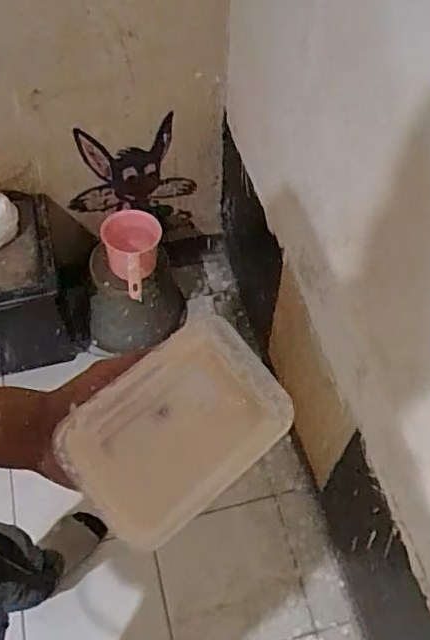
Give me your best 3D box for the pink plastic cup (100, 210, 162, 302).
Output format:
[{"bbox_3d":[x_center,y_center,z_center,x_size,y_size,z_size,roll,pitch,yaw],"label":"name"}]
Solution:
[{"bbox_3d":[-0.185,-0.144,1.430,0.138,0.114,0.239,-12,59,-8],"label":"pink plastic cup"}]

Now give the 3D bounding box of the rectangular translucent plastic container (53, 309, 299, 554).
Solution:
[{"bbox_3d":[-0.029,0.085,0.482,0.170,0.063,0.107,-35,65,-20],"label":"rectangular translucent plastic container"}]

